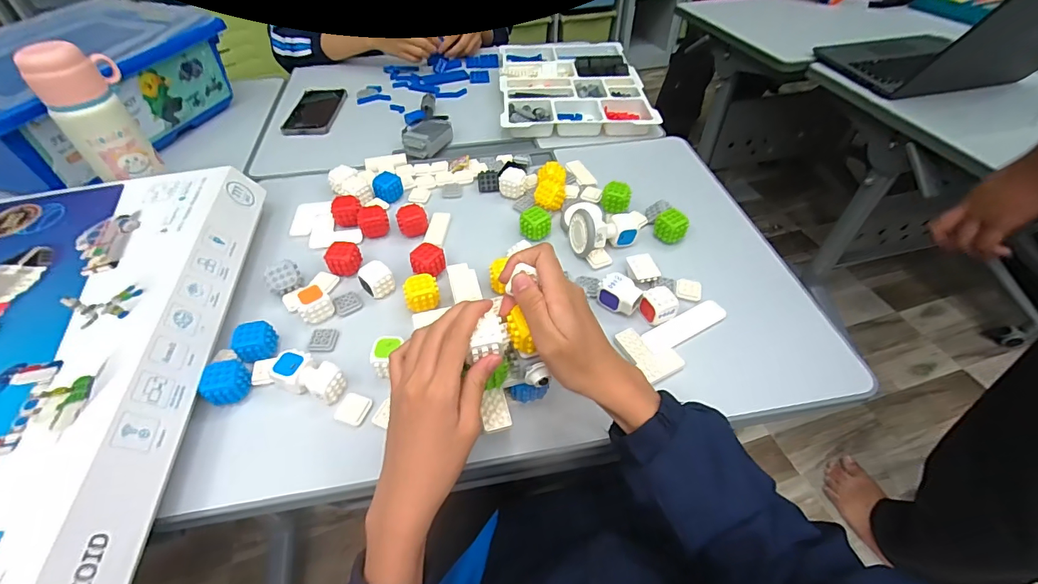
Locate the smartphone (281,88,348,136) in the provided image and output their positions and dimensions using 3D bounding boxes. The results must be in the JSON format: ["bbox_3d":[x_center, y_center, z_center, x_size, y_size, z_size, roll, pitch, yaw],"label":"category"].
[{"bbox_3d":[-0.382,-0.343,0.834,0.086,0.011,0.179,0,48,0],"label":"smartphone"}]

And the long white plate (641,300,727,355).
[{"bbox_3d":[0.181,0.037,0.488,0.110,0.010,0.031,-25,52,-21],"label":"long white plate"}]

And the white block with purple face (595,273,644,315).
[{"bbox_3d":[0.112,0.002,0.497,0.047,0.030,0.032,34,57,27],"label":"white block with purple face"}]

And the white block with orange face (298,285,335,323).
[{"bbox_3d":[-0.229,0.013,0.496,0.035,0.027,0.033,-30,54,-24],"label":"white block with orange face"}]

